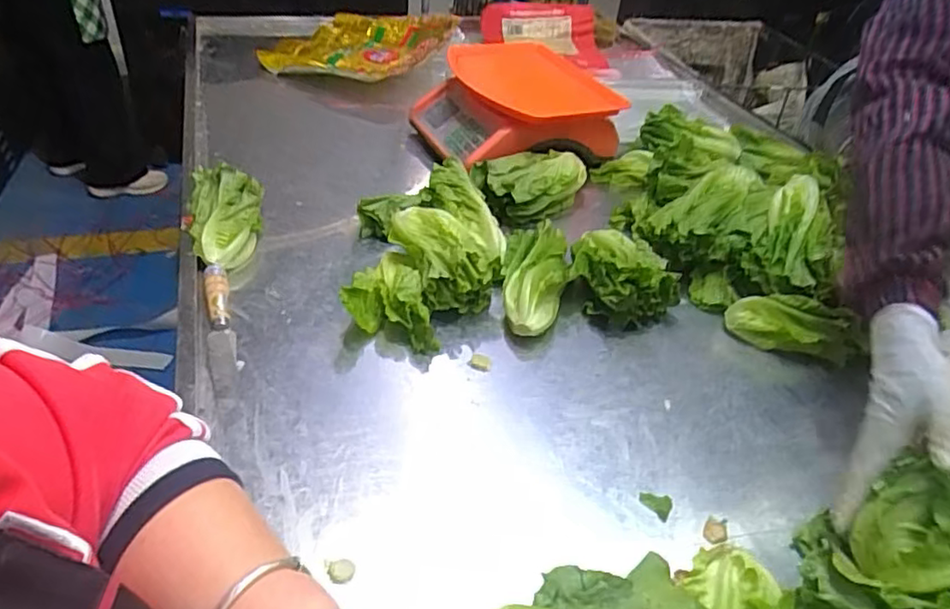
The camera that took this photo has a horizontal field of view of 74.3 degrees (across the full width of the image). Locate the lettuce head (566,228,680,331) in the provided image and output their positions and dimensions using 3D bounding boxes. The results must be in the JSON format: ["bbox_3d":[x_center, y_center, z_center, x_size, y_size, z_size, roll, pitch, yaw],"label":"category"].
[{"bbox_3d":[0.171,-0.040,0.790,0.124,0.078,0.137,-12,43,-23],"label":"lettuce head"}]

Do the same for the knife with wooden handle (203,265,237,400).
[{"bbox_3d":[-0.274,0.023,0.673,0.027,0.027,0.181,-8,42,-19],"label":"knife with wooden handle"}]

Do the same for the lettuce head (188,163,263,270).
[{"bbox_3d":[-0.315,-0.109,0.797,0.088,0.073,0.161,-7,41,-17],"label":"lettuce head"}]

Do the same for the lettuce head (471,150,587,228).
[{"bbox_3d":[0.078,-0.182,0.950,0.119,0.069,0.160,34,46,28],"label":"lettuce head"}]

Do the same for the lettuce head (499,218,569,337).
[{"bbox_3d":[0.072,-0.031,0.784,0.078,0.056,0.190,11,39,3],"label":"lettuce head"}]

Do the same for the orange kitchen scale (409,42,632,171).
[{"bbox_3d":[0.065,-0.331,1.061,0.294,0.119,0.260,-15,44,-25],"label":"orange kitchen scale"}]

